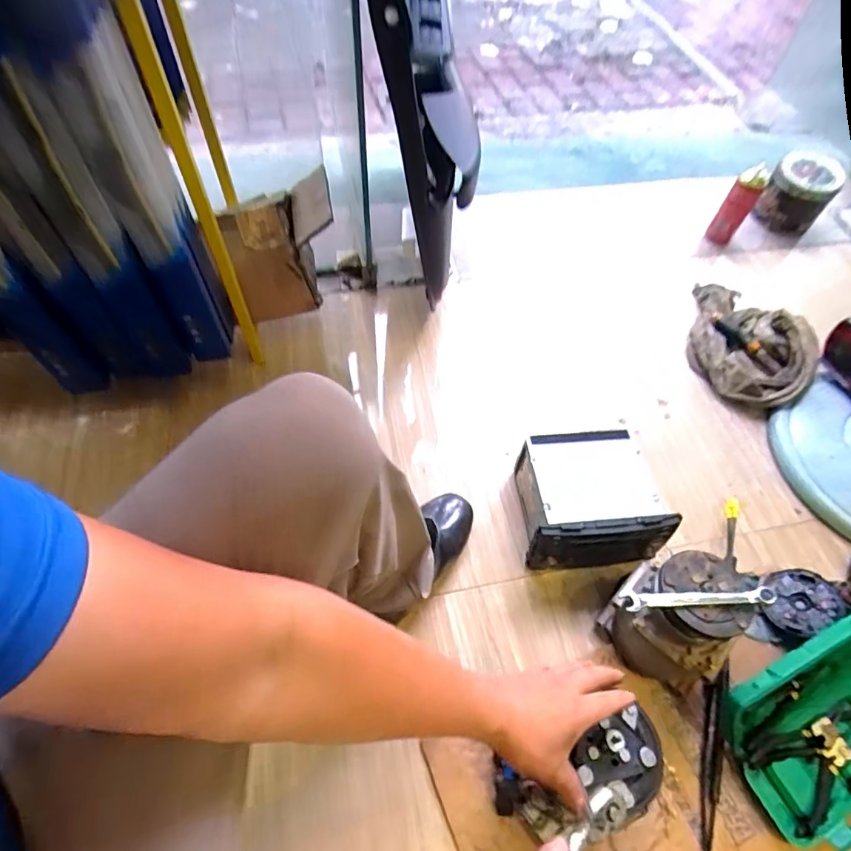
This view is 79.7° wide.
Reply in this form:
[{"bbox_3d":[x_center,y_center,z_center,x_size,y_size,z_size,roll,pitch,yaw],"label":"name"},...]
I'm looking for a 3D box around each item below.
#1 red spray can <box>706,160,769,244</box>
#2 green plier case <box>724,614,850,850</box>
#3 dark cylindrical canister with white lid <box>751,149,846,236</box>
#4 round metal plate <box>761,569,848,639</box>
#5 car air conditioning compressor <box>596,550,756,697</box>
[{"bbox_3d":[0.785,-0.551,1.291,0.066,0.210,0.071,29,61,15],"label":"red spray can"},{"bbox_3d":[0.547,0.378,0.661,0.297,0.097,0.194,-23,62,-16],"label":"green plier case"},{"bbox_3d":[0.976,-0.601,1.345,0.145,0.173,0.142,0,58,0],"label":"dark cylindrical canister with white lid"},{"bbox_3d":[0.560,0.263,0.764,0.100,0.008,0.091,-15,50,19],"label":"round metal plate"},{"bbox_3d":[0.329,0.263,0.687,0.144,0.209,0.129,19,59,9],"label":"car air conditioning compressor"}]

